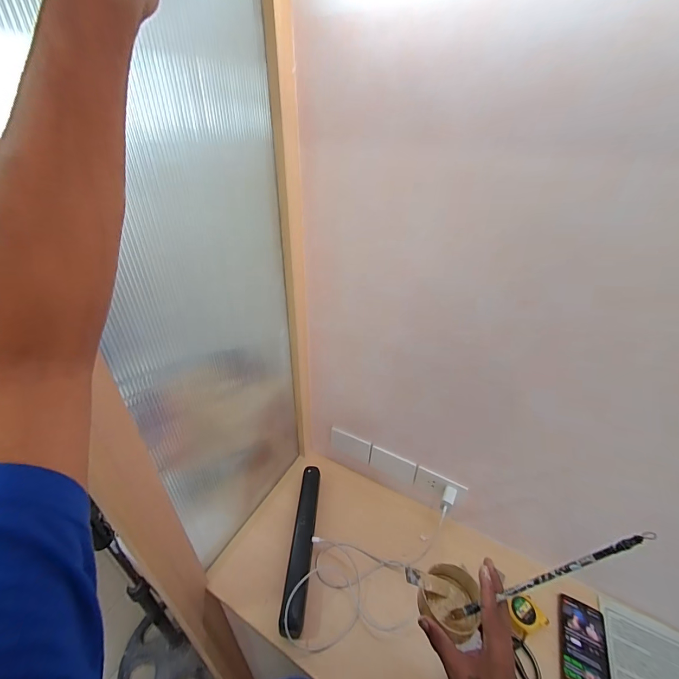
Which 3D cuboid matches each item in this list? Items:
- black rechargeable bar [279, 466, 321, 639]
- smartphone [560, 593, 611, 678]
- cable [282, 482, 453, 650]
[{"bbox_3d":[-0.083,0.457,0.743,0.050,0.055,0.352,6,35,0],"label":"black rechargeable bar"},{"bbox_3d":[0.461,0.586,0.603,0.079,0.012,0.166,13,37,27],"label":"smartphone"},{"bbox_3d":[0.103,0.477,0.712,0.410,0.108,0.201,-23,43,-18],"label":"cable"}]

